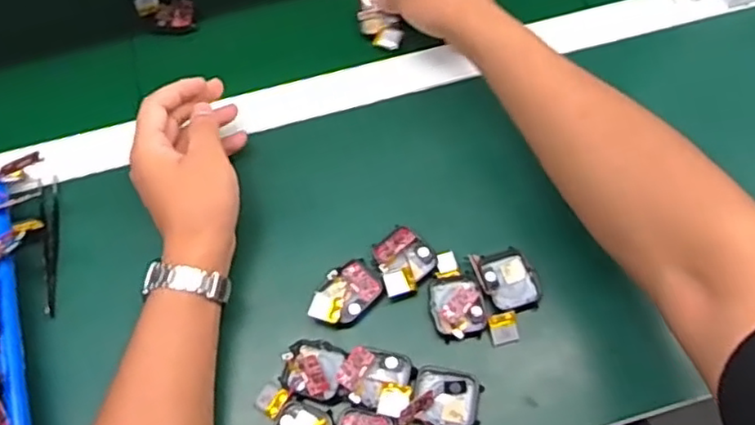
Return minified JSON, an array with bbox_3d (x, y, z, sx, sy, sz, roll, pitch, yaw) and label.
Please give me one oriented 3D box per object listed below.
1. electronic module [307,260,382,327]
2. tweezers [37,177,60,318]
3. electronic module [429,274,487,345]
[{"bbox_3d":[-0.024,0.060,0.470,0.055,0.014,0.037,-37,69,-15],"label":"electronic module"},{"bbox_3d":[-0.252,0.024,0.501,0.015,0.014,0.116,-15,65,-5],"label":"tweezers"},{"bbox_3d":[0.057,0.068,0.469,0.037,0.013,0.046,-13,65,-5],"label":"electronic module"}]

